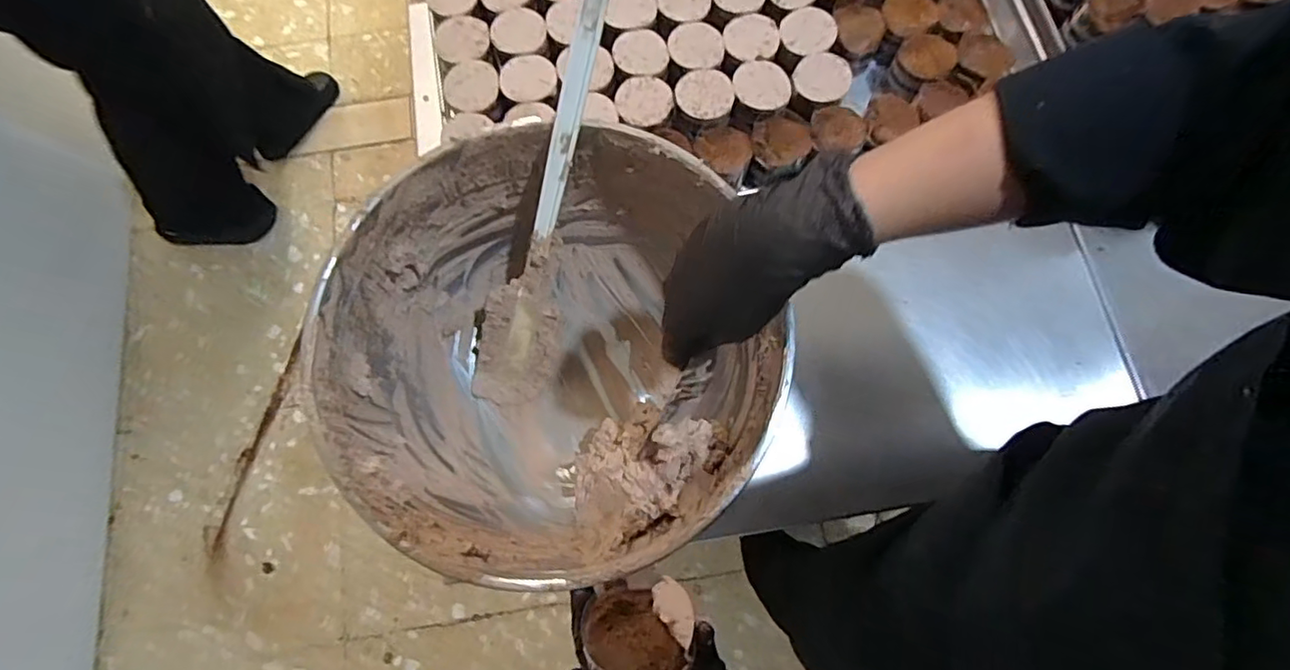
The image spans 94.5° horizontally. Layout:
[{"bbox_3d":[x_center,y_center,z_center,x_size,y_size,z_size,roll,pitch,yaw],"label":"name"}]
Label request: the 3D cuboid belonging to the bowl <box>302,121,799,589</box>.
[{"bbox_3d":[-0.073,0.022,0.496,0.303,0.185,0.320,0,75,2],"label":"bowl"}]

